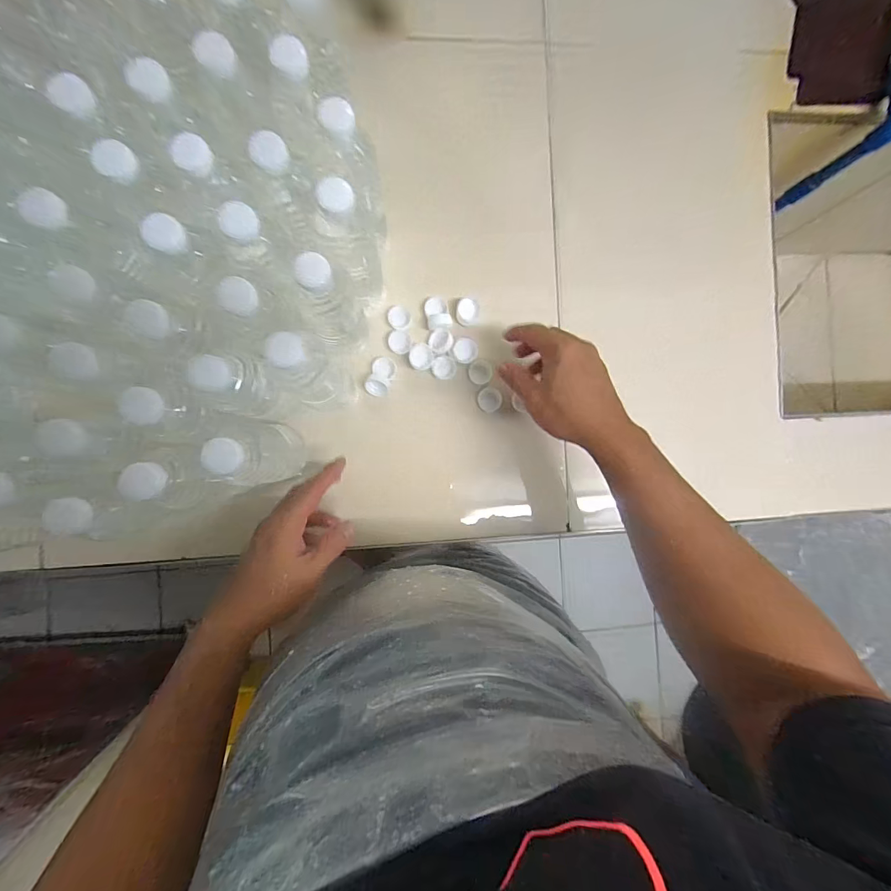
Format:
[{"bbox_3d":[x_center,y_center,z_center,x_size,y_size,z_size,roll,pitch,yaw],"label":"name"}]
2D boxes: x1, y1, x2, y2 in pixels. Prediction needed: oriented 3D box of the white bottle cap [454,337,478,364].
[{"bbox_3d":[0.023,-0.110,0.475,0.027,0.007,0.027,0,89,-5],"label":"white bottle cap"}]

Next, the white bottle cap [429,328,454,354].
[{"bbox_3d":[-0.005,-0.121,0.475,0.027,0.010,0.029,0,89,-5],"label":"white bottle cap"}]

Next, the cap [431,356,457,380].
[{"bbox_3d":[-0.002,-0.091,0.480,0.028,0.008,0.026,0,89,-5],"label":"cap"}]

